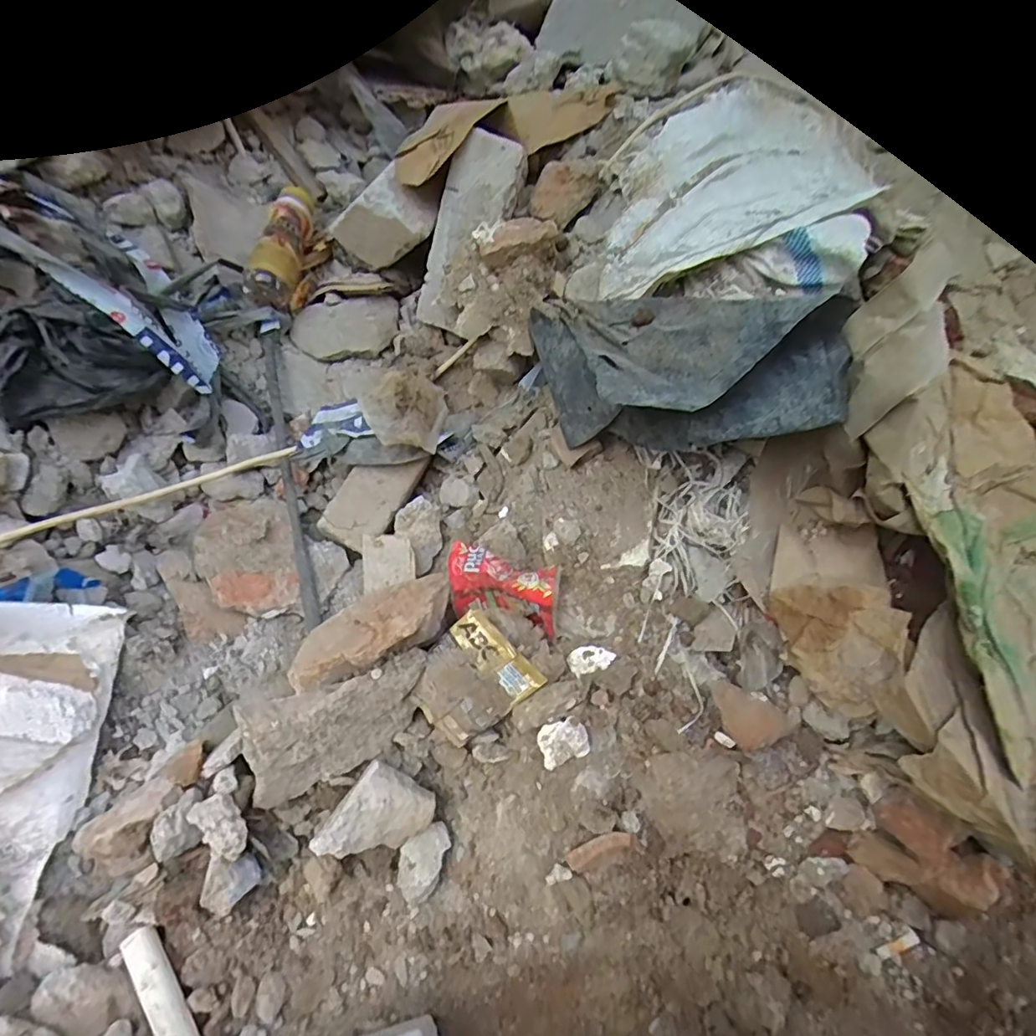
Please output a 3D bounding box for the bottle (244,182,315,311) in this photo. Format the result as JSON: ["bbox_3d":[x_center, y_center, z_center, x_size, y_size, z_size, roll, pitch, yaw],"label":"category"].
[{"bbox_3d":[-0.270,-0.322,0.645,0.048,0.049,0.162,6,71,3],"label":"bottle"}]

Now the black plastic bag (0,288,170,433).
[{"bbox_3d":[-0.429,-0.143,0.526,0.082,0.092,0.134,34,63,19],"label":"black plastic bag"}]

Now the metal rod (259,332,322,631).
[{"bbox_3d":[-0.253,-0.050,0.615,0.018,0.023,0.344,-13,73,-9],"label":"metal rod"}]

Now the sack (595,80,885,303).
[{"bbox_3d":[0.224,-0.337,0.576,0.234,0.103,0.269,12,58,7],"label":"sack"}]

